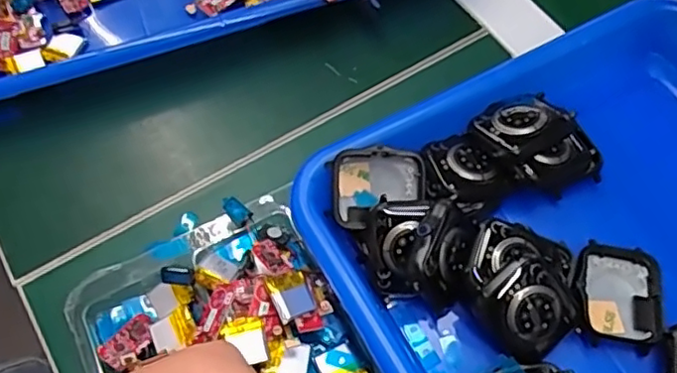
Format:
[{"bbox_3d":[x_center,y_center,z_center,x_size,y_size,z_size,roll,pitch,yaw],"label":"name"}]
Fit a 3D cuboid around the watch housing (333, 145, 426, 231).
[{"bbox_3d":[0.018,0.000,0.278,0.040,0.017,0.030,0,63,-2],"label":"watch housing"}]

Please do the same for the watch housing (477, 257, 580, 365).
[{"bbox_3d":[0.079,0.051,0.256,0.035,0.009,0.040,-34,97,-3],"label":"watch housing"}]

